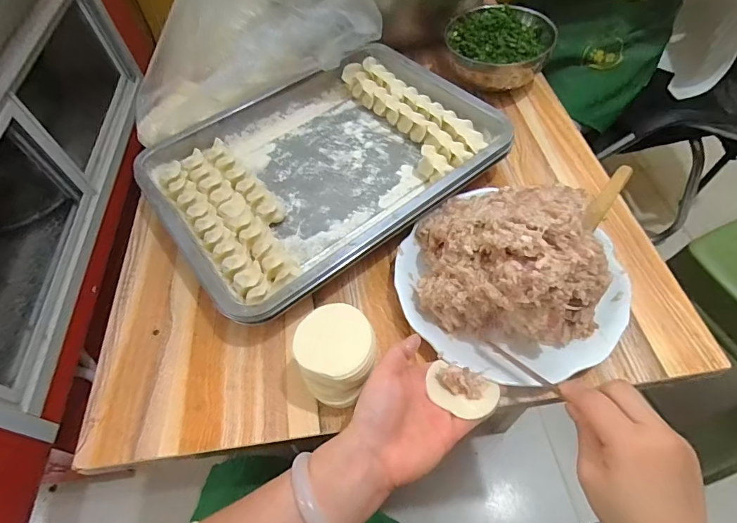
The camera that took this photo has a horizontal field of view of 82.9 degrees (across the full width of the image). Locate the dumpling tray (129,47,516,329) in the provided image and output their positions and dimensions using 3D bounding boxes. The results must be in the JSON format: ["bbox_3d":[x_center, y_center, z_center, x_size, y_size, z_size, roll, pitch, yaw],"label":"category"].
[{"bbox_3d":[-0.056,-0.116,0.530,0.394,0.072,0.301,-35,59,-18],"label":"dumpling tray"}]

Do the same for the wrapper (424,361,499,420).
[{"bbox_3d":[0.080,0.107,0.350,0.057,0.021,0.042,12,57,13],"label":"wrapper"}]

